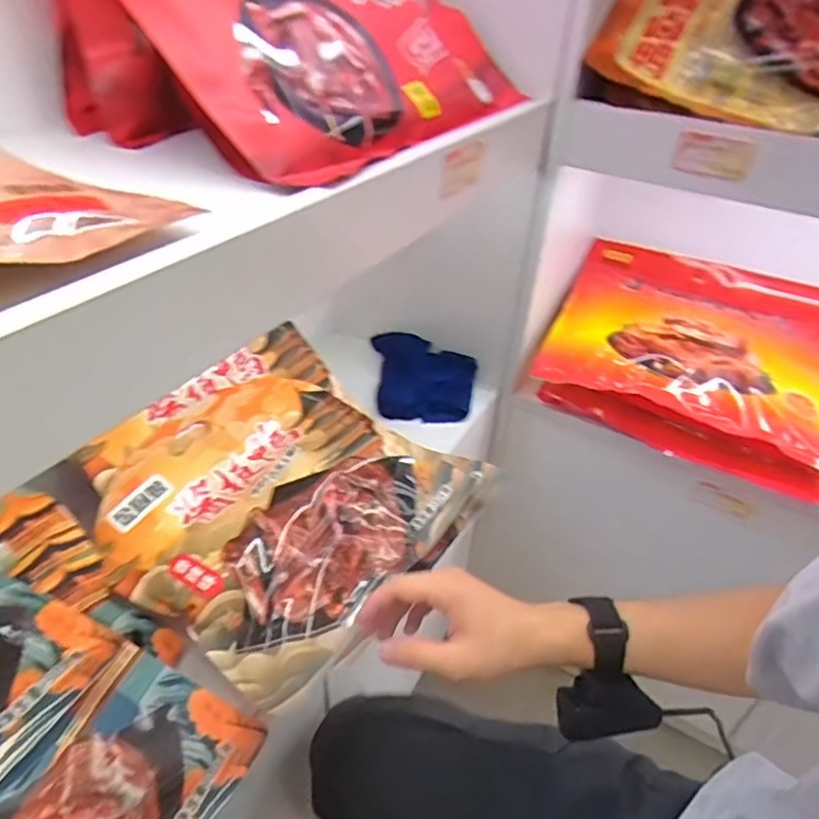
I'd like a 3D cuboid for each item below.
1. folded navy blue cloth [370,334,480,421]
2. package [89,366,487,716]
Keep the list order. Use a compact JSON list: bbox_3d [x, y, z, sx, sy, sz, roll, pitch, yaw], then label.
[{"bbox_3d":[0.022,-0.050,0.988,0.168,0.137,0.024,3,8,23],"label":"folded navy blue cloth"},{"bbox_3d":[-0.121,0.086,0.639,0.276,0.073,0.330,24,41,25],"label":"package"}]

